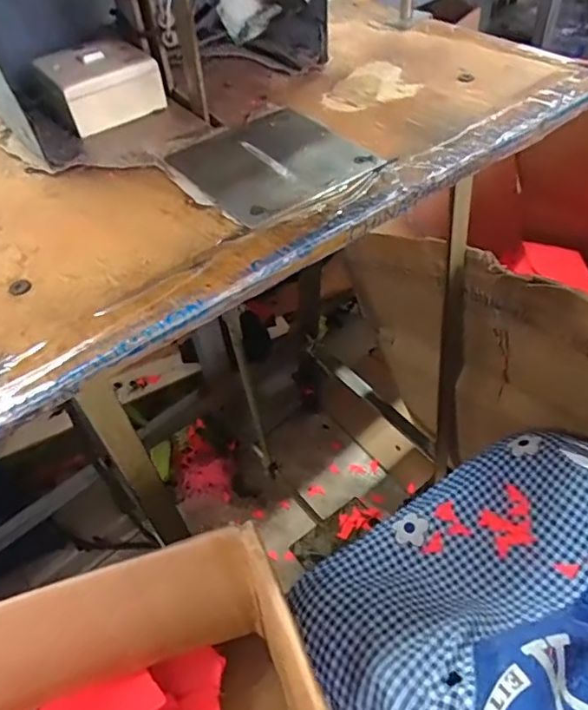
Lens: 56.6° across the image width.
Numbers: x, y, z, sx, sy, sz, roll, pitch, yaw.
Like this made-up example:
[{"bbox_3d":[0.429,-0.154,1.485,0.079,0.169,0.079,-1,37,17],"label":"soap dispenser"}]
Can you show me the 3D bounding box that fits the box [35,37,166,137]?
[{"bbox_3d":[-0.175,-0.246,0.496,0.088,0.049,0.072,-33,53,-23],"label":"box"}]

